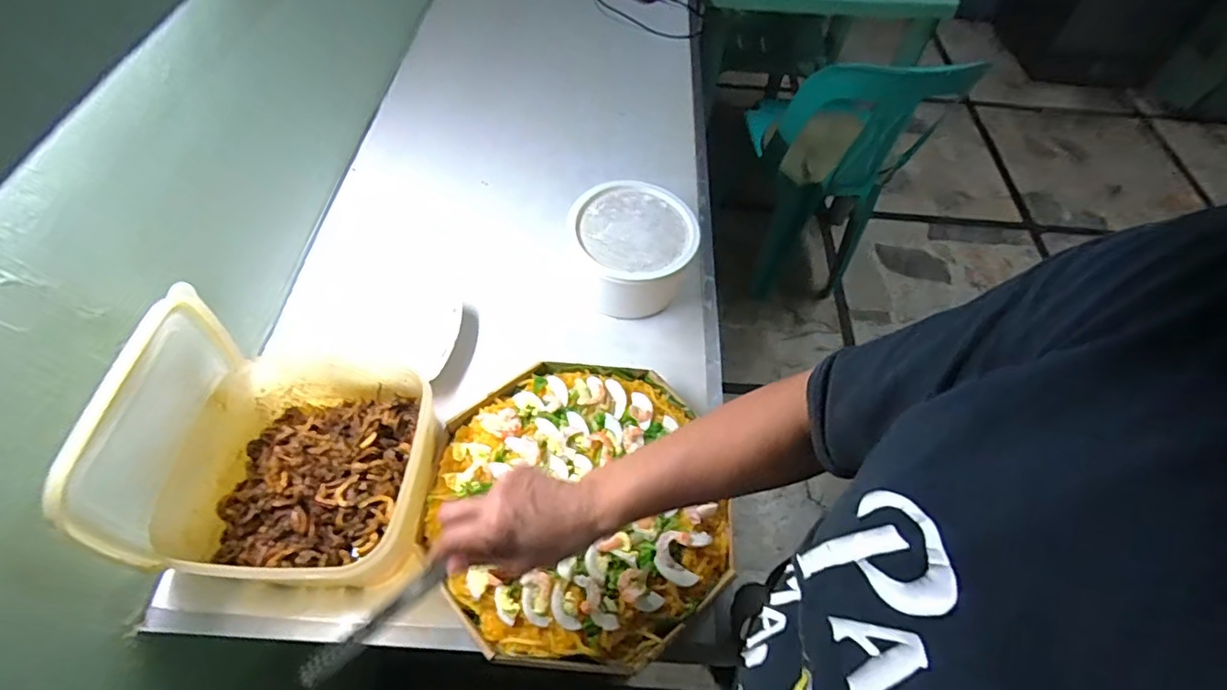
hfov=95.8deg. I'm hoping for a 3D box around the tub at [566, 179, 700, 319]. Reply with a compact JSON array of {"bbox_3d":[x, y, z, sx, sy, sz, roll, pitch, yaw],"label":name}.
[{"bbox_3d":[0.031,-0.126,0.722,0.145,0.085,0.152,2,60,-3],"label":"tub"}]

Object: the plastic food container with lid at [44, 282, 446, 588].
[{"bbox_3d":[-0.297,0.093,0.512,0.218,0.189,0.216,2,60,-2],"label":"plastic food container with lid"}]

